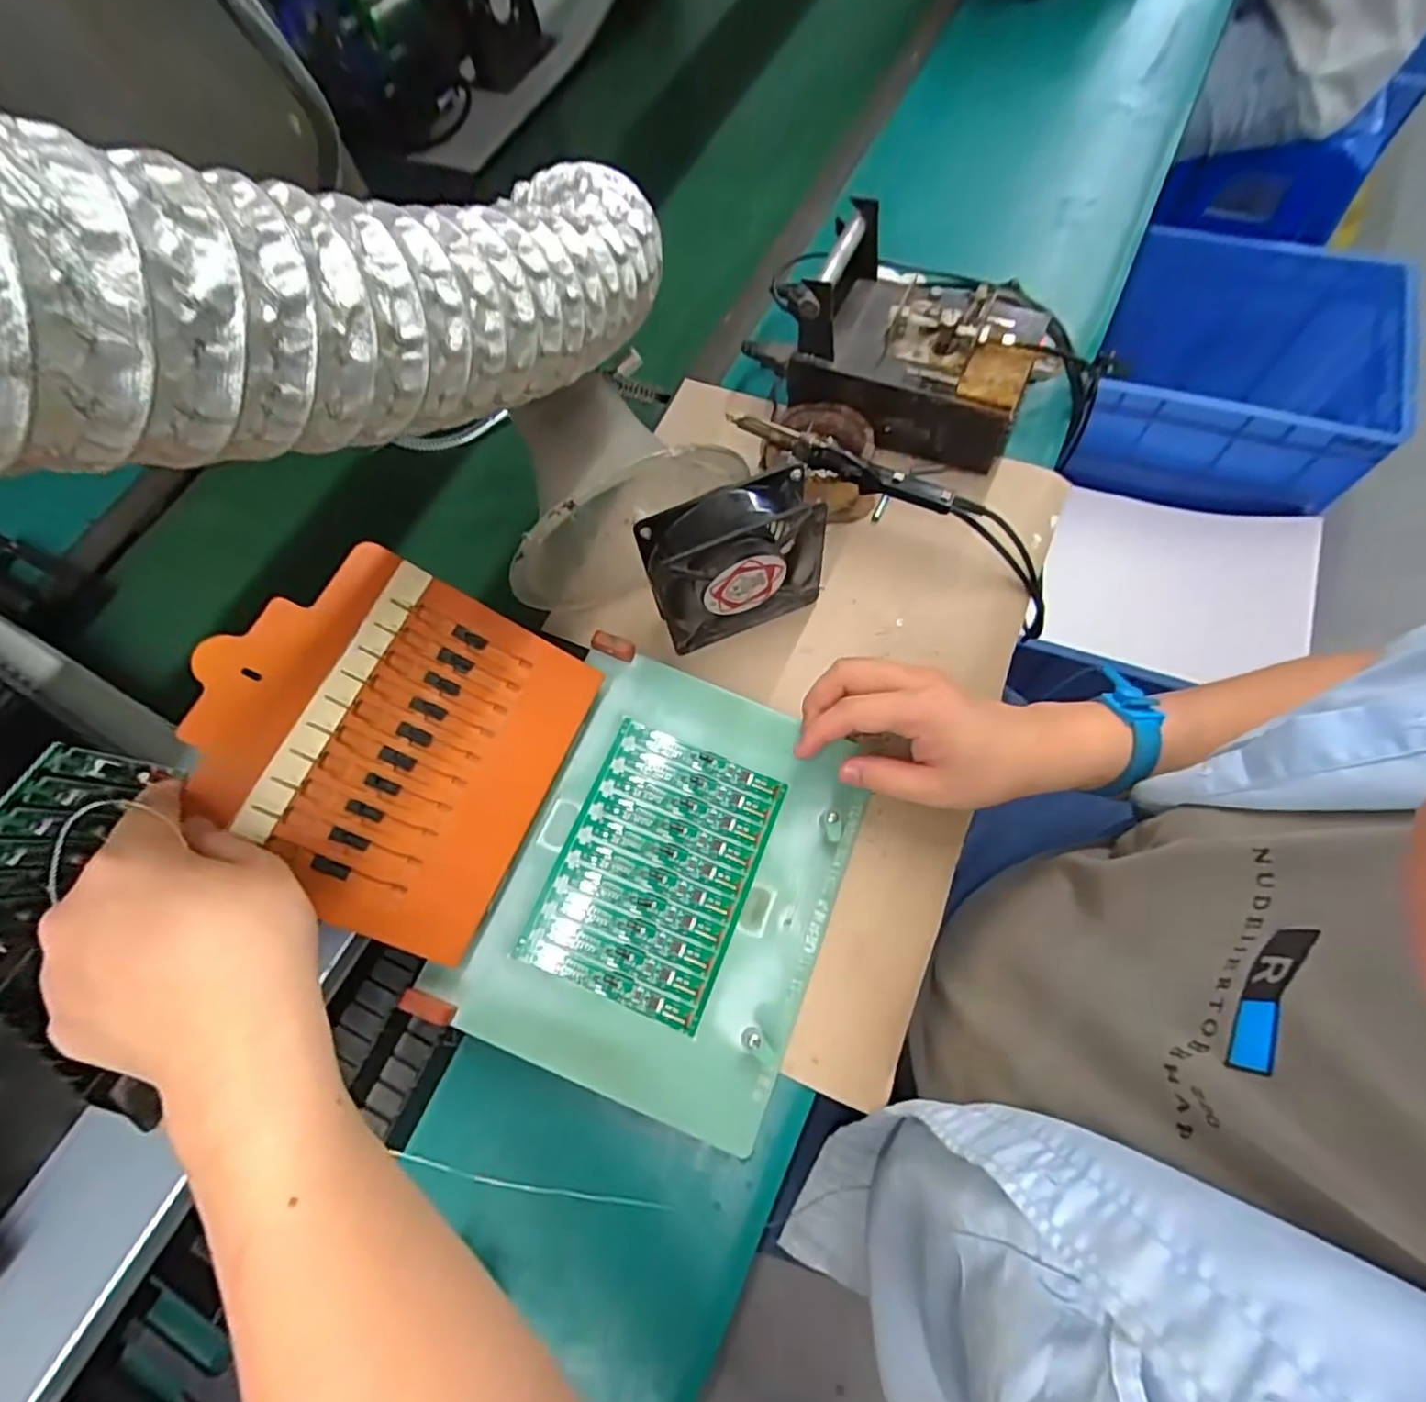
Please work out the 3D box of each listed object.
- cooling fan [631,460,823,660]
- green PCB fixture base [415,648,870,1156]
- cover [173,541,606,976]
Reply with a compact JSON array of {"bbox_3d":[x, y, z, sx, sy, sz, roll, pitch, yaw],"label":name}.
[{"bbox_3d":[0.016,-0.098,0.467,0.122,0.109,0.041,-22,67,-4],"label":"cooling fan"},{"bbox_3d":[-0.024,0.113,0.424,0.204,0.012,0.250,24,71,7],"label":"green PCB fixture base"},{"bbox_3d":[-0.186,0.023,0.385,0.183,0.008,0.195,31,70,-20],"label":"cover"}]

